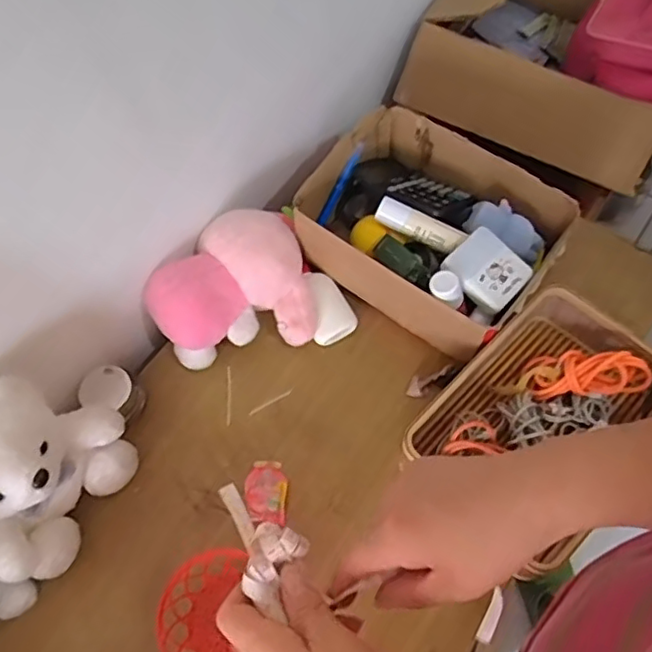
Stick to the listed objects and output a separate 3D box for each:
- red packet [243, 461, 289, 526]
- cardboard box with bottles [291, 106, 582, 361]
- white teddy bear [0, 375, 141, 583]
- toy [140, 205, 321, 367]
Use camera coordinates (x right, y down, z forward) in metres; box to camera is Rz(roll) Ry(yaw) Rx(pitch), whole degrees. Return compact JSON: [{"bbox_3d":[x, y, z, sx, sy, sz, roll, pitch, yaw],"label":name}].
[{"bbox_3d":[-0.071,0.194,0.717,0.050,0.010,0.069,1,64,4],"label":"red packet"},{"bbox_3d":[0.130,-0.124,0.792,0.304,0.111,0.227,33,70,18],"label":"cardboard box with bottles"},{"bbox_3d":[-0.294,0.156,0.632,0.101,0.196,0.185,25,68,15],"label":"white teddy bear"},{"bbox_3d":[-0.123,-0.053,0.782,0.199,0.102,0.172,-14,63,-4],"label":"toy"}]

